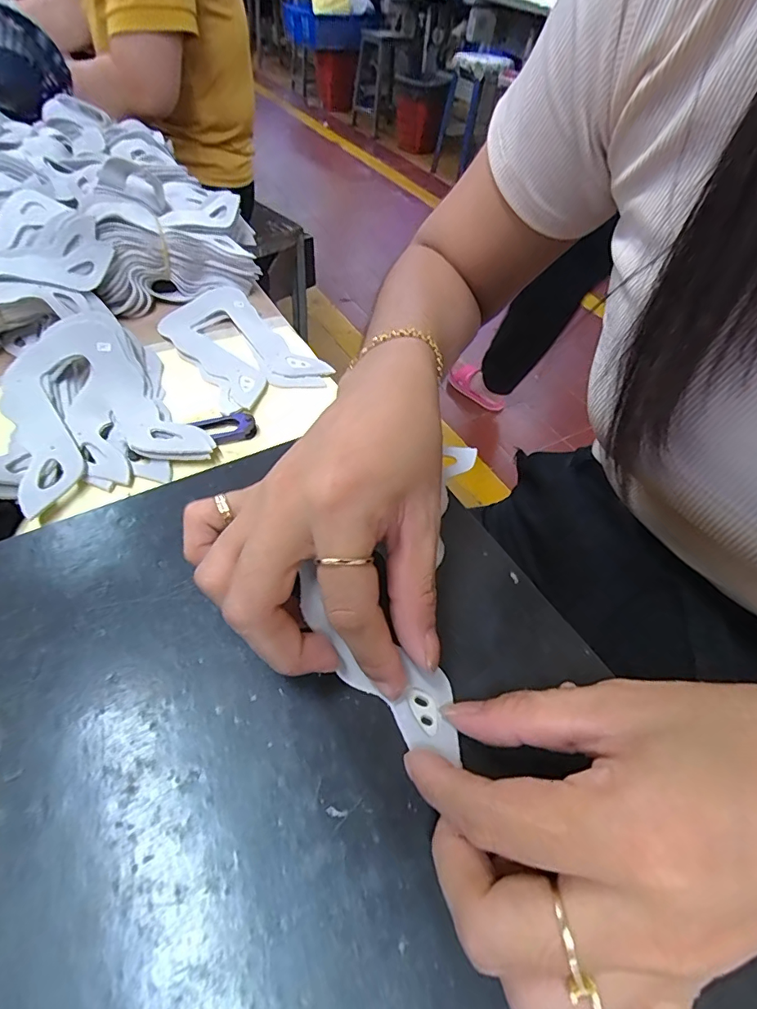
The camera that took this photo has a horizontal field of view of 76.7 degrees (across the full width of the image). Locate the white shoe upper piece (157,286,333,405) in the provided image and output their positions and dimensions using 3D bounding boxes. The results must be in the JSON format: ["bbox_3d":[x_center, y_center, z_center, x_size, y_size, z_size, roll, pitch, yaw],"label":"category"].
[{"bbox_3d":[-0.105,-0.120,0.356,0.073,0.012,0.128,-35,64,-23],"label":"white shoe upper piece"}]

